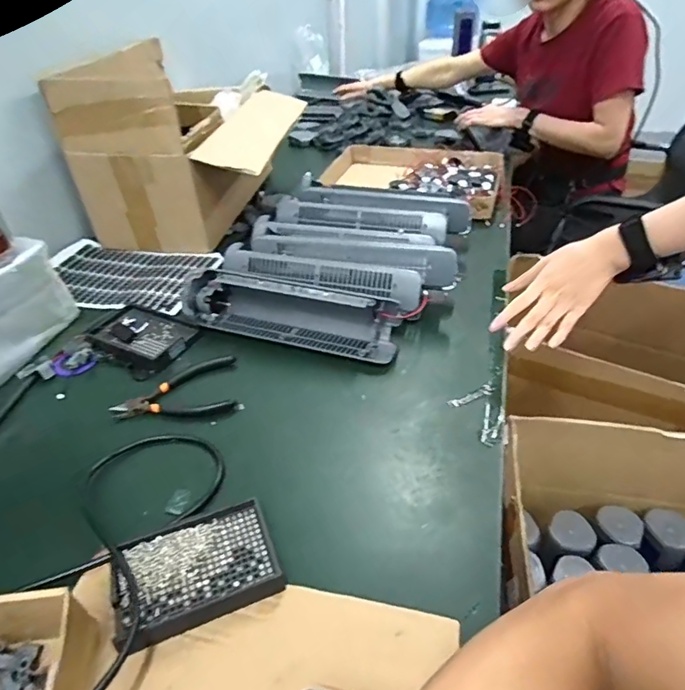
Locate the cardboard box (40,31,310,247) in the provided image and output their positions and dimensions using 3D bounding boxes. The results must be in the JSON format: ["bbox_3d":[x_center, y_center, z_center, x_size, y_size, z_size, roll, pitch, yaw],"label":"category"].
[{"bbox_3d":[-0.290,-0.397,0.936,0.339,0.257,0.399,3,39,8],"label":"cardboard box"}]

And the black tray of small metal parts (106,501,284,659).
[{"bbox_3d":[-0.126,0.190,0.423,0.132,0.020,0.095,-15,43,-16],"label":"black tray of small metal parts"}]

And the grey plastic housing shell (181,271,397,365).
[{"bbox_3d":[-0.073,-0.047,0.682,0.305,0.065,0.088,14,43,17],"label":"grey plastic housing shell"}]

